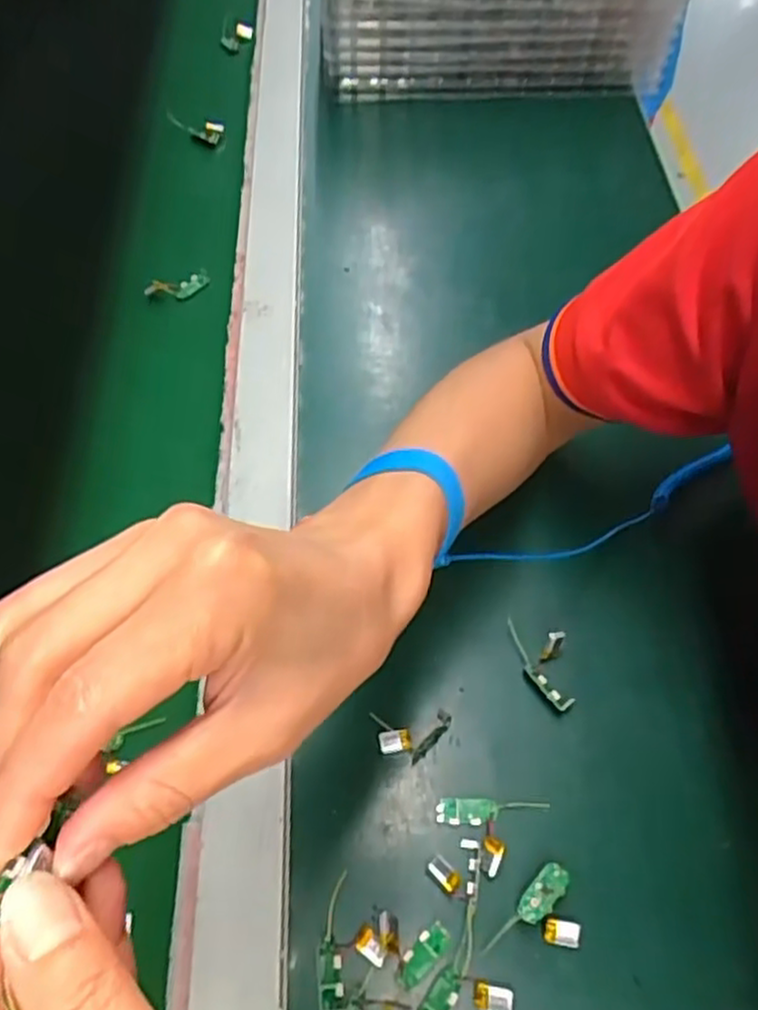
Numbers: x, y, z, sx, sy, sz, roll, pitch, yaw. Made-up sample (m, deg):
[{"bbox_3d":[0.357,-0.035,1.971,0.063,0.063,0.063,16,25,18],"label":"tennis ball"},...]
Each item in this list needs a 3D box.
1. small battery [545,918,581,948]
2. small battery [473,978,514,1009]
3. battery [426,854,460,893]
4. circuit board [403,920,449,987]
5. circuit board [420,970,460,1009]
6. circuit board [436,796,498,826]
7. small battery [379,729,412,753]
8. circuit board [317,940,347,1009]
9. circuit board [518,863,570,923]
[{"bbox_3d":[0.080,0.186,0.317,0.016,0.004,0.010,9,59,5],"label":"small battery"},{"bbox_3d":[0.048,0.206,0.304,0.016,0.004,0.011,9,59,5],"label":"small battery"},{"bbox_3d":[0.029,0.167,0.328,0.010,0.004,0.016,-40,66,-22],"label":"battery"},{"bbox_3d":[0.020,0.193,0.314,0.011,0.004,0.026,39,66,21],"label":"circuit board"},{"bbox_3d":[0.025,0.209,0.303,0.011,0.004,0.025,29,62,16],"label":"circuit board"},{"bbox_3d":[0.042,0.144,0.343,0.028,0.004,0.012,2,58,1],"label":"circuit board"},{"bbox_3d":[0.008,0.117,0.361,0.016,0.004,0.011,-10,59,-7],"label":"small battery"},{"bbox_3d":[-0.021,0.200,0.309,0.011,0.004,0.026,-6,58,-4],"label":"circuit board"},{"bbox_3d":[0.072,0.171,0.321,0.013,0.005,0.028,29,52,30],"label":"circuit board"}]

